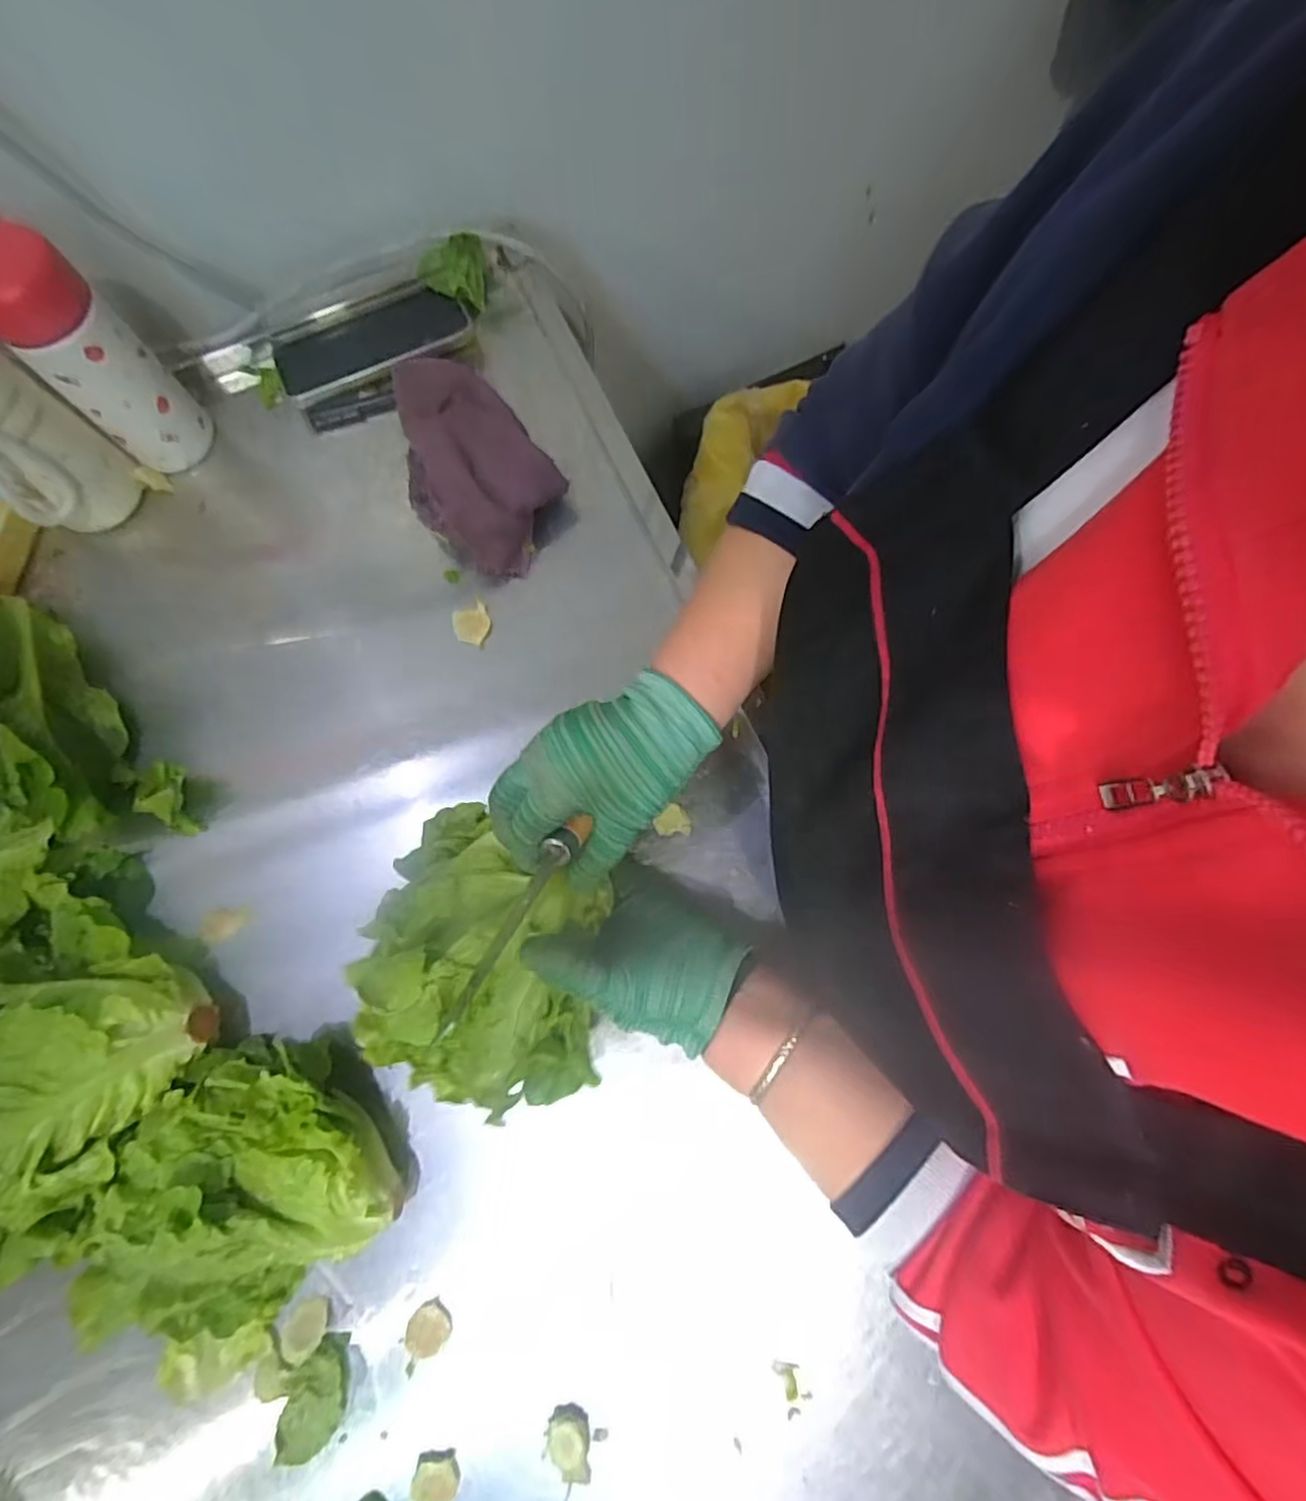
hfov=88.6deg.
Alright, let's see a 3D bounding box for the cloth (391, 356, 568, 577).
[{"bbox_3d":[-0.141,-0.225,0.501,0.103,0.061,0.175,-37,79,-7],"label":"cloth"}]

